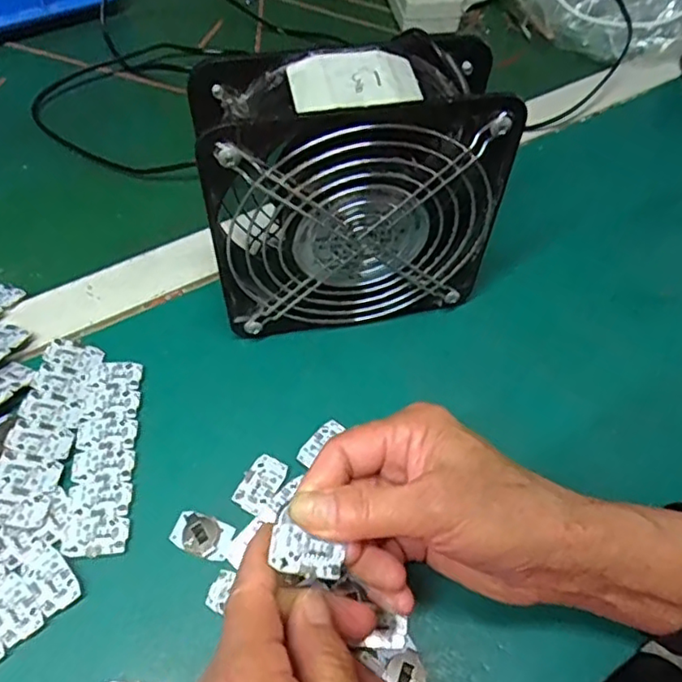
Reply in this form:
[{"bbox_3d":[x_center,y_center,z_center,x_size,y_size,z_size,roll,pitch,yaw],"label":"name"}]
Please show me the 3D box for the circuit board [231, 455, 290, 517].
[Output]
[{"bbox_3d":[-0.041,0.073,0.307,0.018,0.004,0.029,26,57,17],"label":"circuit board"}]

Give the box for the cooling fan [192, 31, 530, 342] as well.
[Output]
[{"bbox_3d":[0.007,-0.071,0.322,0.145,0.155,0.056,-11,55,-9],"label":"cooling fan"}]

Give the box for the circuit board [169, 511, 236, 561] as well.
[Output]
[{"bbox_3d":[-0.067,0.093,0.291,0.029,0.004,0.019,16,55,10],"label":"circuit board"}]

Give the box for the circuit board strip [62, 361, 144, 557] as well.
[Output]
[{"bbox_3d":[-0.122,0.057,0.315,0.029,0.006,0.106,-5,54,-5],"label":"circuit board strip"}]

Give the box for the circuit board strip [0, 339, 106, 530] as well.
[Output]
[{"bbox_3d":[-0.153,0.043,0.315,0.030,0.004,0.106,16,50,-14],"label":"circuit board strip"}]

